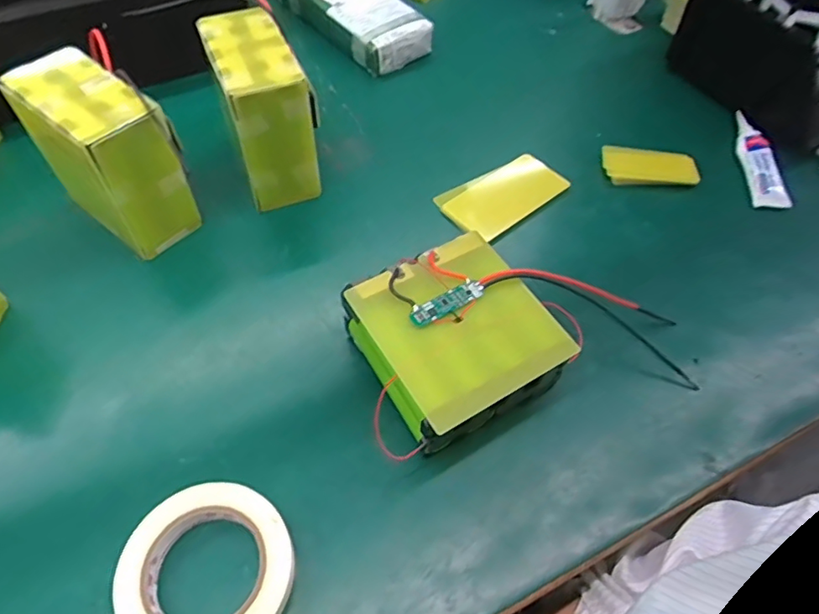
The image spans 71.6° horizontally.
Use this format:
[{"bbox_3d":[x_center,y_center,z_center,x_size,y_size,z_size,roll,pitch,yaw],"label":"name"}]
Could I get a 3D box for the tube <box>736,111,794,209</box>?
[{"bbox_3d":[0.433,-0.181,0.704,0.041,0.025,0.148,-4,69,-5],"label":"tube"}]

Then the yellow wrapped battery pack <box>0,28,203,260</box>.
[{"bbox_3d":[-0.283,-0.144,0.555,0.159,0.145,0.085,36,61,21],"label":"yellow wrapped battery pack"}]

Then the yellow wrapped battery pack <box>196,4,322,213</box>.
[{"bbox_3d":[-0.152,-0.208,0.601,0.081,0.143,0.139,-20,58,-16],"label":"yellow wrapped battery pack"}]

